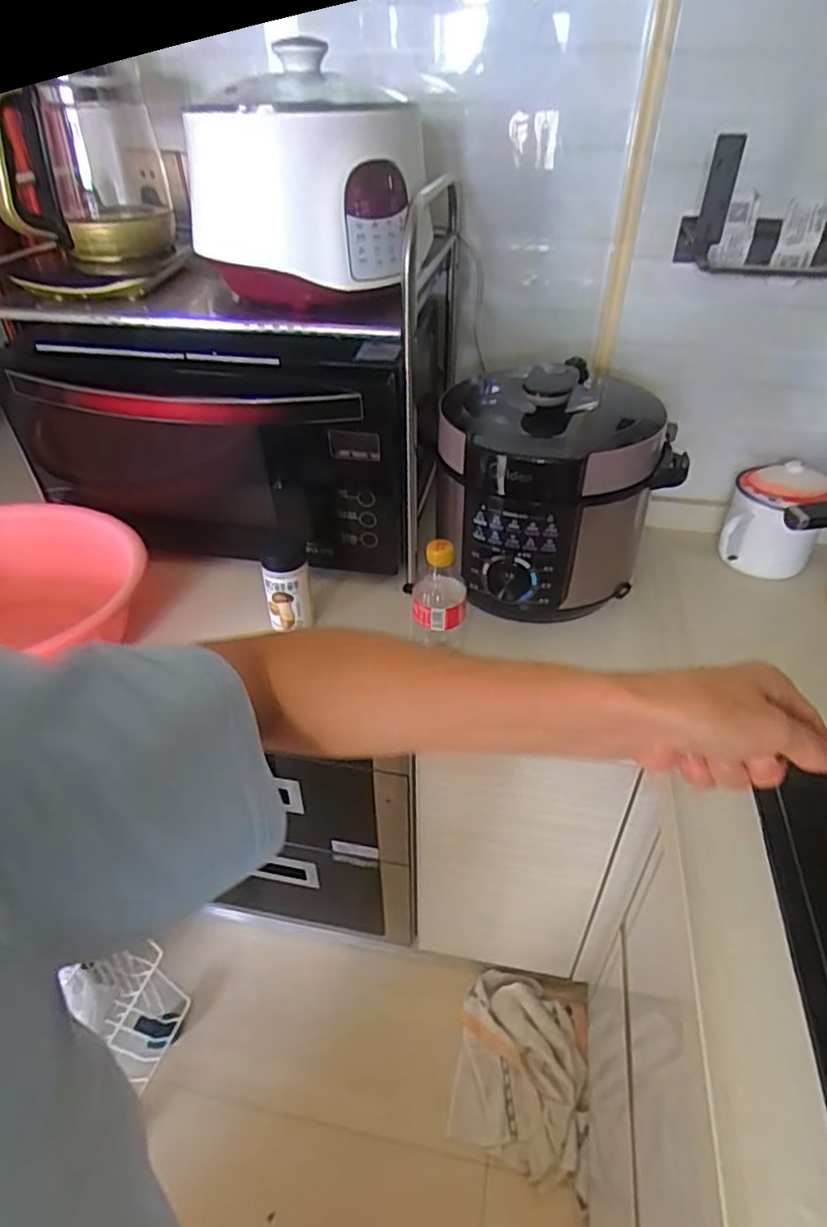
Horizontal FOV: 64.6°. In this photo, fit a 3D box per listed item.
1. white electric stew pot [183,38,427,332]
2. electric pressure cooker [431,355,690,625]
[{"bbox_3d":[-0.121,-0.434,0.698,0.213,0.201,0.211,-8,40,-9],"label":"white electric stew pot"},{"bbox_3d":[0.179,-0.161,0.834,0.281,0.253,0.289,12,41,14],"label":"electric pressure cooker"}]

